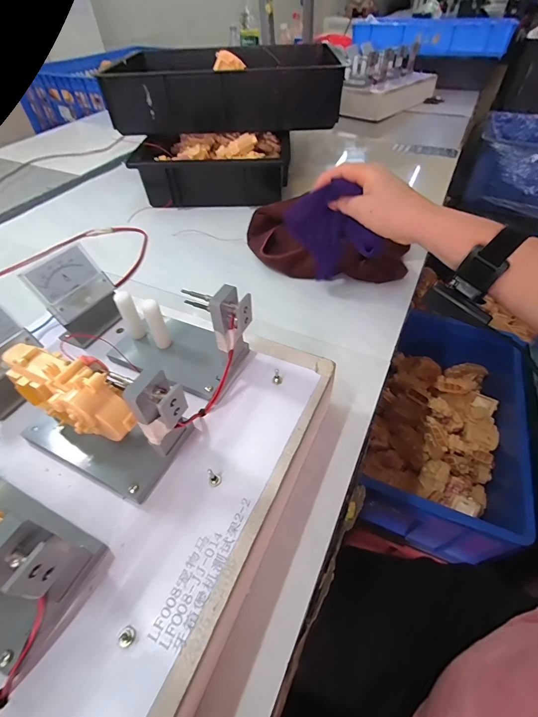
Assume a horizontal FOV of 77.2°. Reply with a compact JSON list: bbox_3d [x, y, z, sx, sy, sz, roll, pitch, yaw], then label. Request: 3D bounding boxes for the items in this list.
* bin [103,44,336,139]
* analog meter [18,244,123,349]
[{"bbox_3d":[-0.091,-0.647,0.801,0.465,0.102,0.360,0,48,2],"label":"bin"},{"bbox_3d":[-0.187,-0.062,0.336,0.043,0.072,0.066,22,53,20],"label":"analog meter"}]

